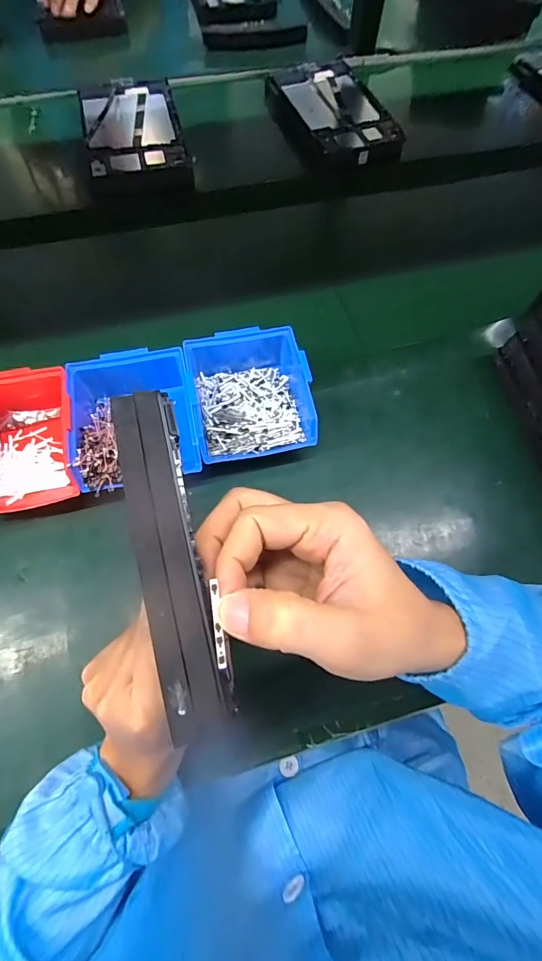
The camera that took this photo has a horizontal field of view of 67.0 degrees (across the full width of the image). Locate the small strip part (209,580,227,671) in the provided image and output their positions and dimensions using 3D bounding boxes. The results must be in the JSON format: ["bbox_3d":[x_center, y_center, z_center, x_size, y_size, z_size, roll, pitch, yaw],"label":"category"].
[{"bbox_3d":[-0.023,0.062,0.176,0.004,0.004,0.037,-7,89,-4],"label":"small strip part"}]

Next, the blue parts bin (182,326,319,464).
[{"bbox_3d":[-0.024,-0.096,0.458,0.122,0.065,0.146,-10,69,-7],"label":"blue parts bin"}]

